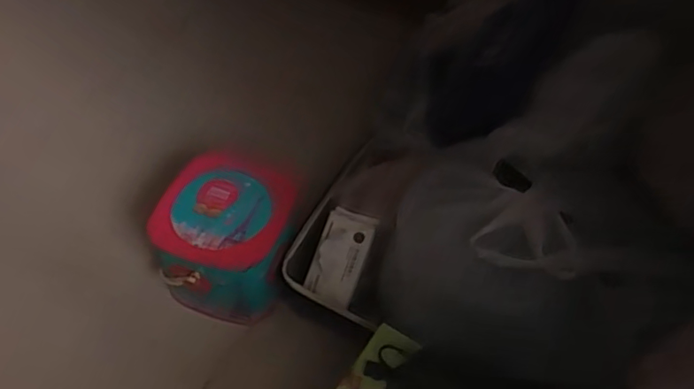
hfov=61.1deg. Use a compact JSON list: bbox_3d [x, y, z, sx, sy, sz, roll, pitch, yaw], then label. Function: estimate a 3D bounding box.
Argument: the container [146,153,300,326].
[{"bbox_3d":[-0.245,0.106,1.218,0.265,0.236,0.235,20,54,12],"label":"container"}]

